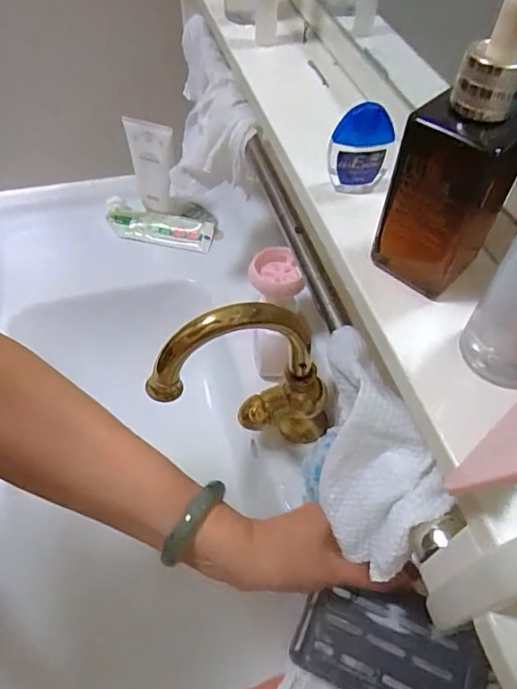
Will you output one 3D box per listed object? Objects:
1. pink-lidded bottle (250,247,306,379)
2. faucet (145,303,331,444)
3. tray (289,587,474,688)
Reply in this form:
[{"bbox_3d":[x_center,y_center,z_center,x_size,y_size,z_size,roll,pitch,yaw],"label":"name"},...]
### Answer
[{"bbox_3d":[0.019,-0.030,0.623,0.064,0.164,0.078,15,55,9],"label":"pink-lidded bottle"},{"bbox_3d":[-0.012,0.041,0.519,0.184,0.211,0.043,-7,54,-6],"label":"faucet"},{"bbox_3d":[0.090,0.218,0.364,0.120,0.009,0.073,19,56,12],"label":"tray"}]

